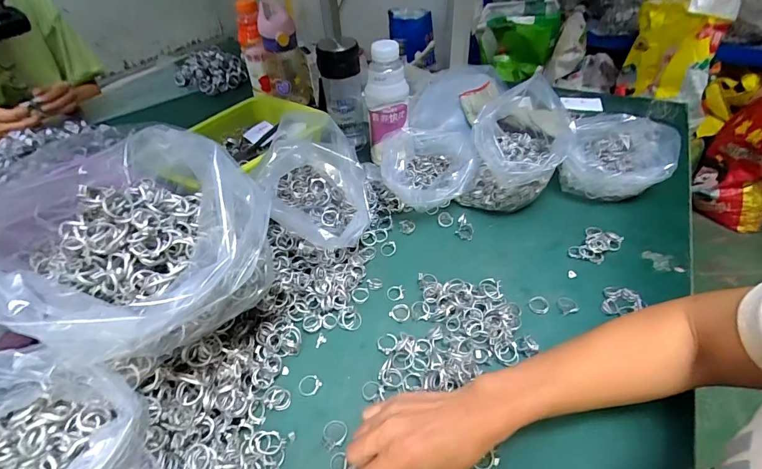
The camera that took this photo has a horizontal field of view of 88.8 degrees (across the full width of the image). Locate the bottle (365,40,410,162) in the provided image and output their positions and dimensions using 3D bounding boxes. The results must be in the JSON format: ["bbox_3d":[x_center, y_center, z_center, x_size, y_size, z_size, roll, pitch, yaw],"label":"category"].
[{"bbox_3d":[0.008,-0.197,0.612,0.059,0.188,0.055,2,43,-1],"label":"bottle"}]

